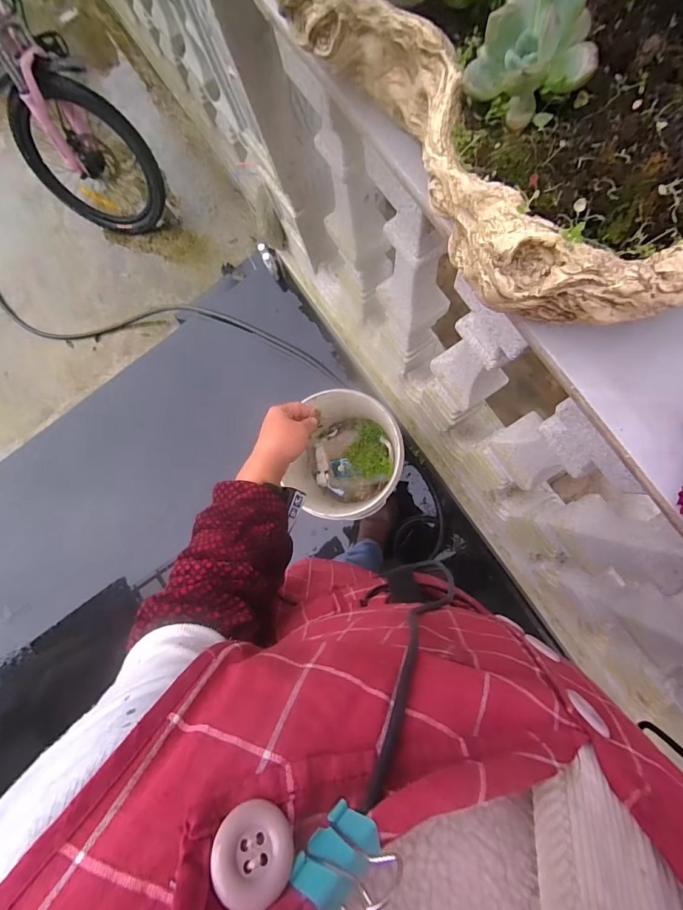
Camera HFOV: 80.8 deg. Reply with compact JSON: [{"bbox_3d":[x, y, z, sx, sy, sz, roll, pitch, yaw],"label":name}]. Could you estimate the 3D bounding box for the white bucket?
[{"bbox_3d":[0.023,0.004,1.127,0.283,0.362,0.308,0,86,7],"label":"white bucket"}]

